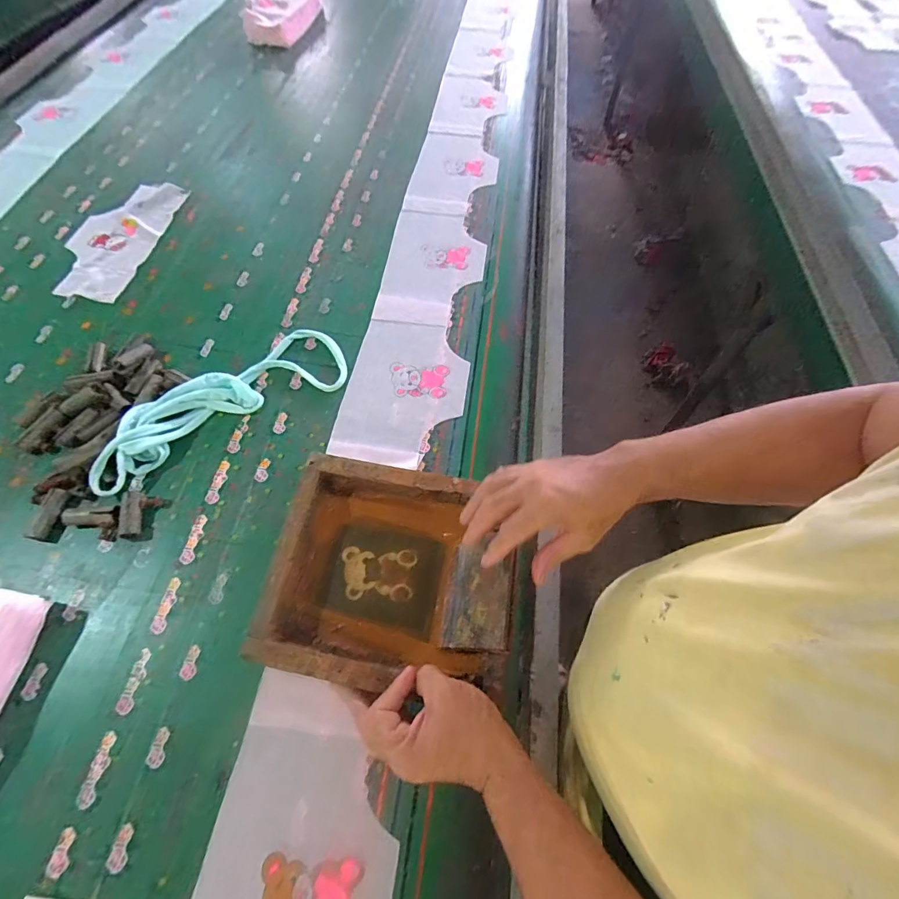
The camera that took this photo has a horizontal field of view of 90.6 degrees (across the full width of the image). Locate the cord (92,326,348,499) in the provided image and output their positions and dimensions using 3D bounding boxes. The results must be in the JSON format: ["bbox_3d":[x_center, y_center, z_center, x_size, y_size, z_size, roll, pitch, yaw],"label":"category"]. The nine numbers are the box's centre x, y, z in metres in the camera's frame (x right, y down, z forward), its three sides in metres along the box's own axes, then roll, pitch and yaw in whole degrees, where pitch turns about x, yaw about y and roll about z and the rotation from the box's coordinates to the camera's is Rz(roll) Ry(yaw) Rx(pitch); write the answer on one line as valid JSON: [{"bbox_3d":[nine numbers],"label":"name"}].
[{"bbox_3d":[-0.314,-0.075,0.616,0.354,0.039,0.131,-30,65,-17],"label":"cord"}]

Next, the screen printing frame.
[{"bbox_3d":[-0.063,0.135,0.498,0.259,0.077,0.232,8,61,6],"label":"screen printing frame"}]

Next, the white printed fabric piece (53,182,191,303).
[{"bbox_3d":[-0.595,-0.384,0.795,0.151,0.012,0.302,8,60,3],"label":"white printed fabric piece"}]

